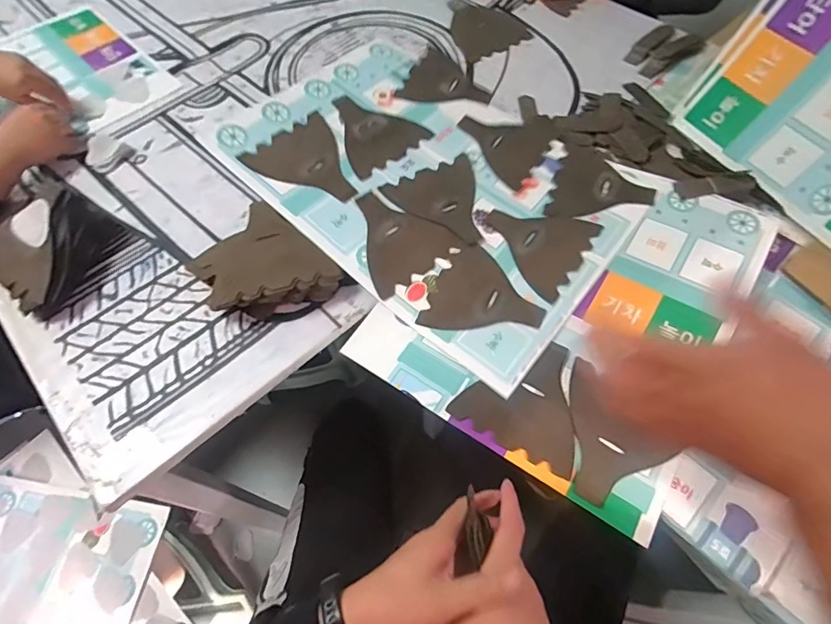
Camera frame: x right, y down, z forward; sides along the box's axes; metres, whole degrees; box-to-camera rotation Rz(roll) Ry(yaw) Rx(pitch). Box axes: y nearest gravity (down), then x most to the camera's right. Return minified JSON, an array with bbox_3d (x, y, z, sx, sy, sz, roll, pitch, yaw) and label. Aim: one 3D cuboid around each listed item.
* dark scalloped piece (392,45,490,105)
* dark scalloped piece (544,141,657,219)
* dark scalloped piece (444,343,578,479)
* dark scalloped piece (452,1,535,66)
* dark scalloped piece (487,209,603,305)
[{"bbox_3d":[0.057,-0.378,0.765,0.137,0.008,0.141,24,66,4],"label":"dark scalloped piece"},{"bbox_3d":[0.277,-0.186,0.681,0.139,0.010,0.151,17,63,9],"label":"dark scalloped piece"},{"bbox_3d":[0.134,0.096,0.537,0.140,0.010,0.137,28,65,15],"label":"dark scalloped piece"},{"bbox_3d":[0.136,-0.559,0.904,0.143,0.016,0.156,-24,64,-12],"label":"dark scalloped piece"},{"bbox_3d":[0.166,-0.099,0.639,0.136,0.008,0.143,33,67,17],"label":"dark scalloped piece"}]

